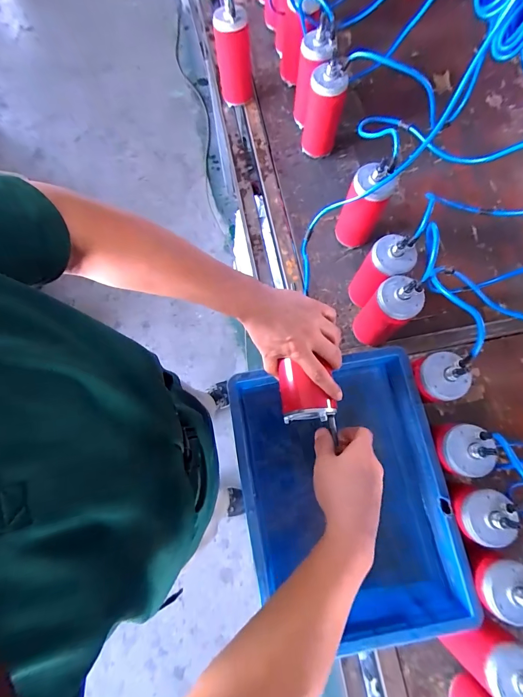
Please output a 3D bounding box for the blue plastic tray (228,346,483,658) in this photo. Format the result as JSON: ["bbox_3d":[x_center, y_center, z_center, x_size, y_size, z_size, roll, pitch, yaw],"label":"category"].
[{"bbox_3d":[0.126,0.225,0.559,0.300,0.123,0.396,-9,75,-1],"label":"blue plastic tray"}]

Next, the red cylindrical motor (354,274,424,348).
[{"bbox_3d":[0.224,-0.060,0.626,0.074,0.183,0.074,0,75,1],"label":"red cylindrical motor"}]

